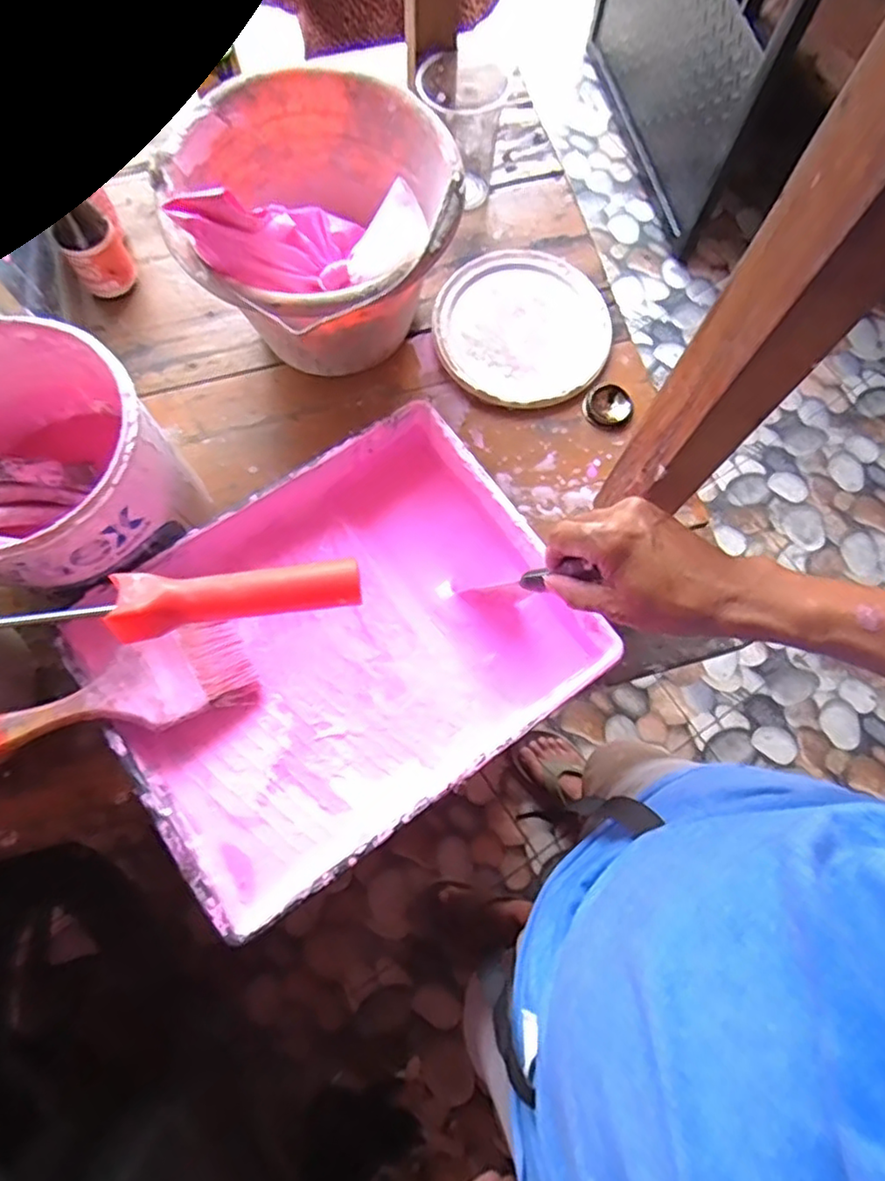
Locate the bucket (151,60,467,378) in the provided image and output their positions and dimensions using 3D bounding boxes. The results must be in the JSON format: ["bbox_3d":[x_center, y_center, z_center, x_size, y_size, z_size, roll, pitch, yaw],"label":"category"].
[{"bbox_3d":[-0.101,-0.319,0.571,0.220,0.187,0.237,0,75,-1],"label":"bucket"}]

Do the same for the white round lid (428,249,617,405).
[{"bbox_3d":[0.084,-0.273,0.671,0.175,0.008,0.176,0,75,-1],"label":"white round lid"}]

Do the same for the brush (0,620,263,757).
[{"bbox_3d":[-0.240,0.078,0.468,0.201,0.015,0.067,-18,74,-30],"label":"brush"}]

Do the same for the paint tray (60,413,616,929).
[{"bbox_3d":[-0.077,0.044,0.526,0.357,0.073,0.278,-36,78,-10],"label":"paint tray"}]

